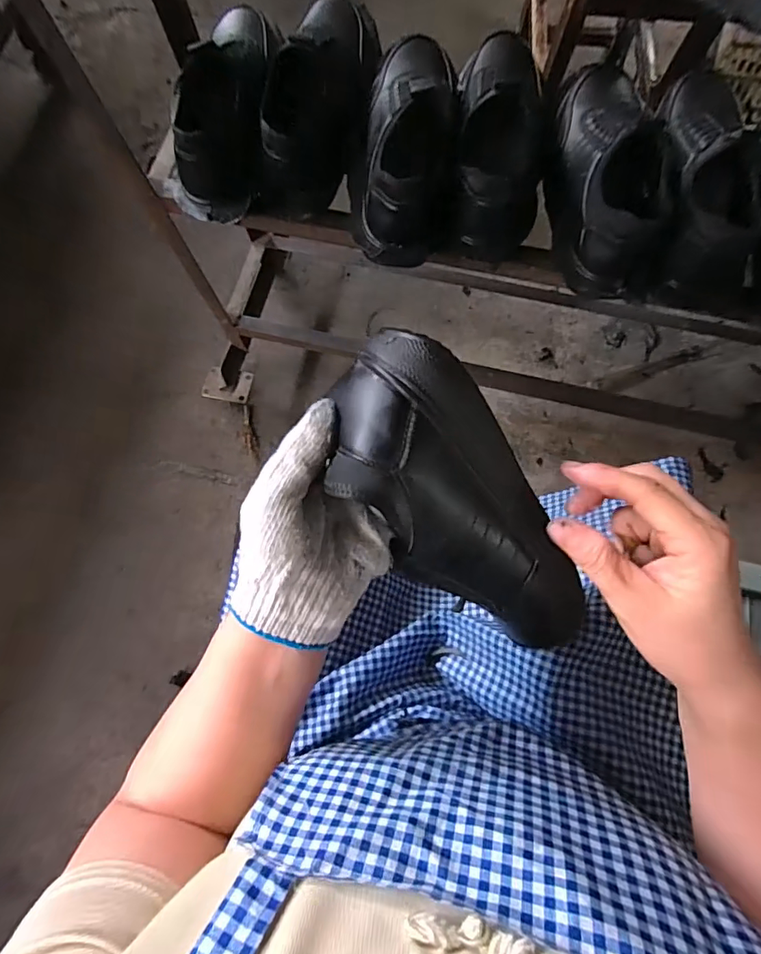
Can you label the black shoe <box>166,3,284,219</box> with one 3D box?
[{"bbox_3d":[-0.185,-0.429,0.542,0.092,0.086,0.269,1,75,2],"label":"black shoe"}]

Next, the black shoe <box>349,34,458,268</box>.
[{"bbox_3d":[0.030,-0.388,0.524,0.102,0.084,0.311,7,75,3],"label":"black shoe"}]

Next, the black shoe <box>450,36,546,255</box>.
[{"bbox_3d":[0.129,-0.377,0.527,0.090,0.089,0.273,5,75,3],"label":"black shoe"}]

